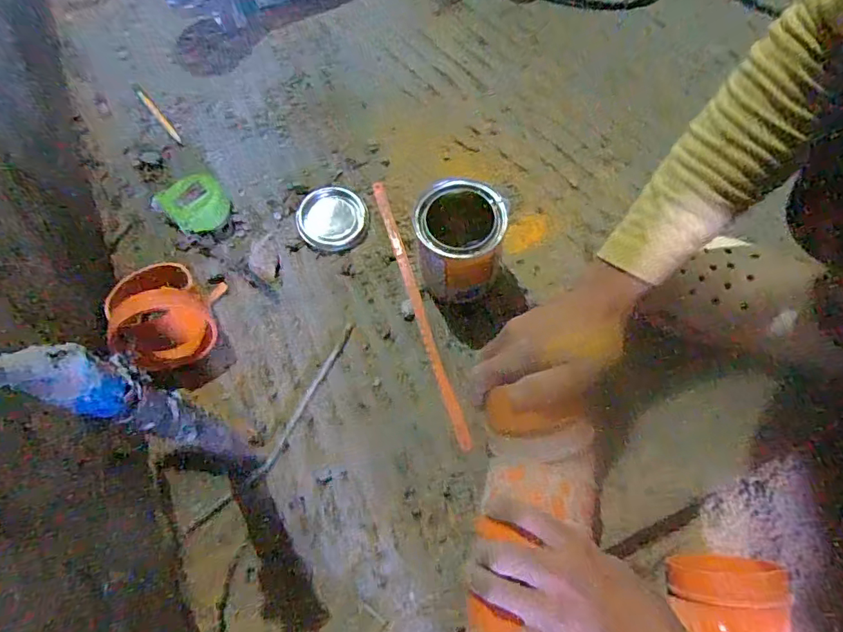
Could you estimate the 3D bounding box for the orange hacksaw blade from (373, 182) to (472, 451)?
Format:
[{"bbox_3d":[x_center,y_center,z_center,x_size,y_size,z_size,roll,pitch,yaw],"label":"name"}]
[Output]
[{"bbox_3d":[-0.004,-0.013,0.504,0.013,0.008,0.303,-17,70,-5],"label":"orange hacksaw blade"}]

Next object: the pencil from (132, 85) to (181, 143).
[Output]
[{"bbox_3d":[-0.323,-0.247,0.590,0.010,0.007,0.115,-38,73,-13],"label":"pencil"}]

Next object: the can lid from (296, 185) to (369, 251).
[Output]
[{"bbox_3d":[-0.099,-0.109,0.533,0.076,0.006,0.075,0,70,1],"label":"can lid"}]

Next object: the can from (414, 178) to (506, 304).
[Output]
[{"bbox_3d":[0.036,-0.070,0.471,0.077,0.105,0.070,0,70,1],"label":"can"}]

